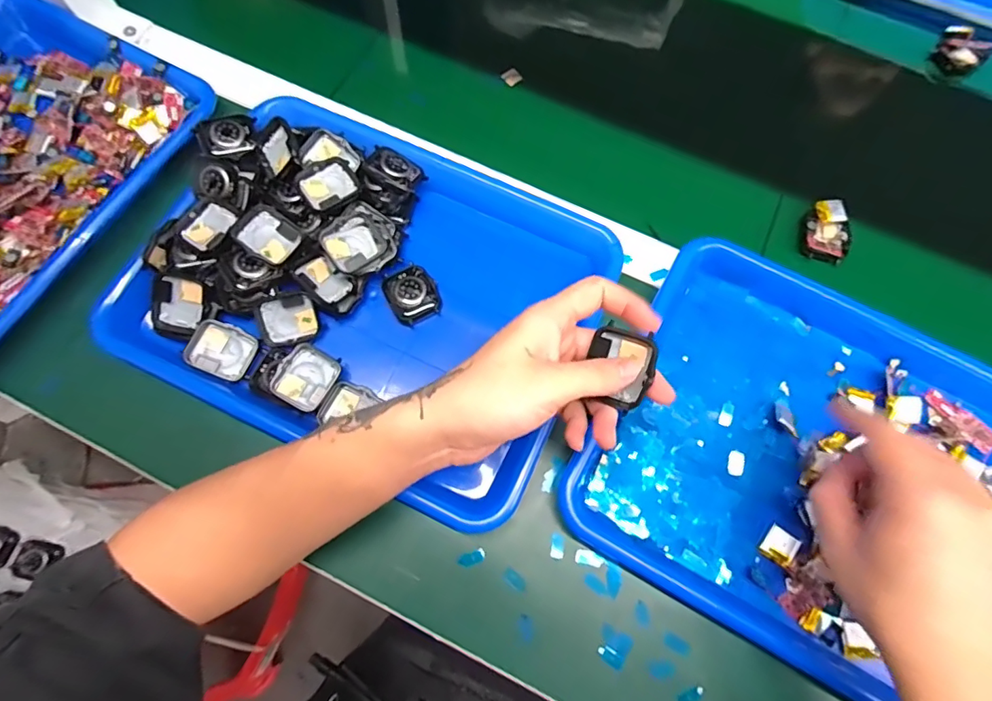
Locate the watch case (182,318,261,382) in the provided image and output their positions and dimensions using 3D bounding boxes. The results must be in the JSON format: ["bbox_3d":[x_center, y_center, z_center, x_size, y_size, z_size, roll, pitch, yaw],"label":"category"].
[{"bbox_3d":[-0.203,0.000,0.372,0.043,0.013,0.038,30,71,-24],"label":"watch case"}]

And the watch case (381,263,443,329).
[{"bbox_3d":[-0.065,-0.045,0.388,0.039,0.009,0.044,-28,75,-9],"label":"watch case"}]

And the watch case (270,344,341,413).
[{"bbox_3d":[-0.137,0.020,0.362,0.038,0.010,0.042,31,73,-8],"label":"watch case"}]

